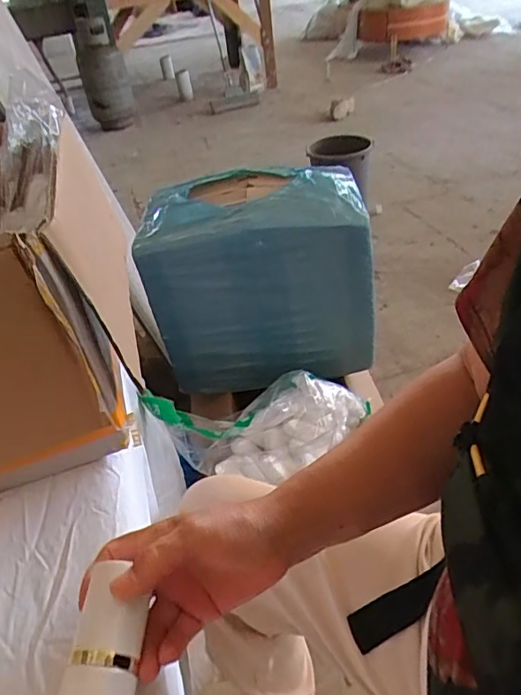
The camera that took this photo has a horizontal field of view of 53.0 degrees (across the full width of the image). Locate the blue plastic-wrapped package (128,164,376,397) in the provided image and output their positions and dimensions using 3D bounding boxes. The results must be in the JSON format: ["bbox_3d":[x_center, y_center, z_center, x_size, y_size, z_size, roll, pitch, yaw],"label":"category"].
[{"bbox_3d":[-0.001,-0.148,1.055,0.398,0.337,0.257,-8,38,2],"label":"blue plastic-wrapped package"}]

